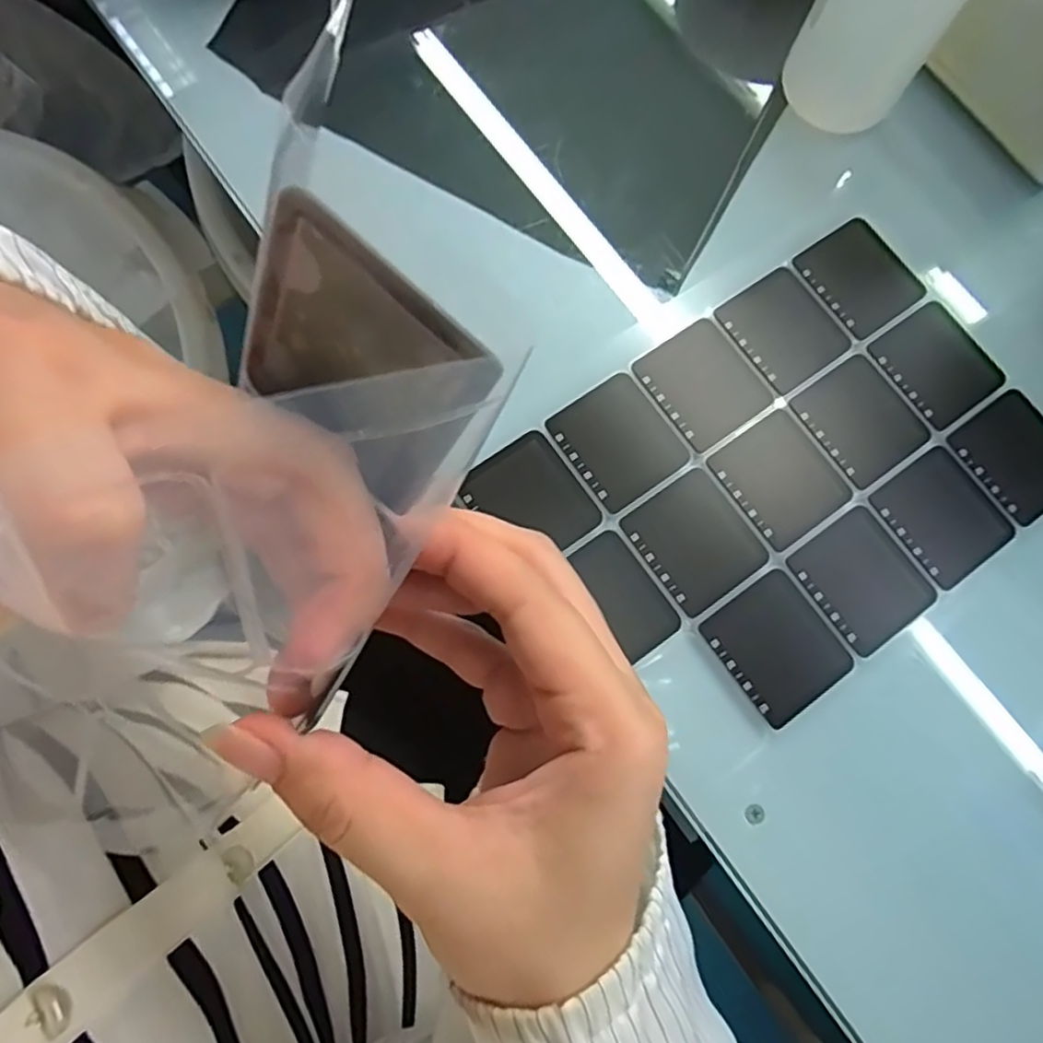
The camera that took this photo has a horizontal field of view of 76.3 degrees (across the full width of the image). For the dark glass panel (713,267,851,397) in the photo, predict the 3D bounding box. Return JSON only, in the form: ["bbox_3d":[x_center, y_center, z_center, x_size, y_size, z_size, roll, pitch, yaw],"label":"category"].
[{"bbox_3d":[0.132,-0.097,0.334,0.049,0.004,0.056,-35,79,-10],"label":"dark glass panel"}]

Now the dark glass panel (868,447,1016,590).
[{"bbox_3d":[0.201,-0.003,0.315,0.048,0.004,0.054,-35,79,-10],"label":"dark glass panel"}]

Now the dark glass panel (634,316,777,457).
[{"bbox_3d":[0.090,-0.068,0.325,0.049,0.004,0.056,-34,79,-10],"label":"dark glass panel"}]

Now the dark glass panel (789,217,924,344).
[{"bbox_3d":[0.176,-0.127,0.344,0.052,0.004,0.055,-34,79,-10],"label":"dark glass panel"}]

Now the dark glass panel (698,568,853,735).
[{"bbox_3d":[0.115,0.056,0.298,0.050,0.004,0.056,-34,79,-10],"label":"dark glass panel"}]

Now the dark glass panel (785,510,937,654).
[{"bbox_3d":[0.158,0.026,0.306,0.050,0.004,0.055,-34,79,-10],"label":"dark glass panel"}]

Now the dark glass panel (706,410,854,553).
[{"bbox_3d":[0.124,-0.021,0.316,0.049,0.004,0.055,-34,79,-10],"label":"dark glass panel"}]

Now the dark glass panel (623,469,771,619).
[{"bbox_3d":[0.081,0.009,0.308,0.050,0.004,0.055,-34,79,-10],"label":"dark glass panel"}]

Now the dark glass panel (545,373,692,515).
[{"bbox_3d":[0.047,-0.039,0.317,0.050,0.004,0.056,-32,79,-9],"label":"dark glass panel"}]

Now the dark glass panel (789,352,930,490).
[{"bbox_3d":[0.167,-0.050,0.325,0.050,0.004,0.055,-34,79,-10],"label":"dark glass panel"}]

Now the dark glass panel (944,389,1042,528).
[{"bbox_3d":[0.244,-0.032,0.325,0.050,0.004,0.055,-34,79,-10],"label":"dark glass panel"}]

